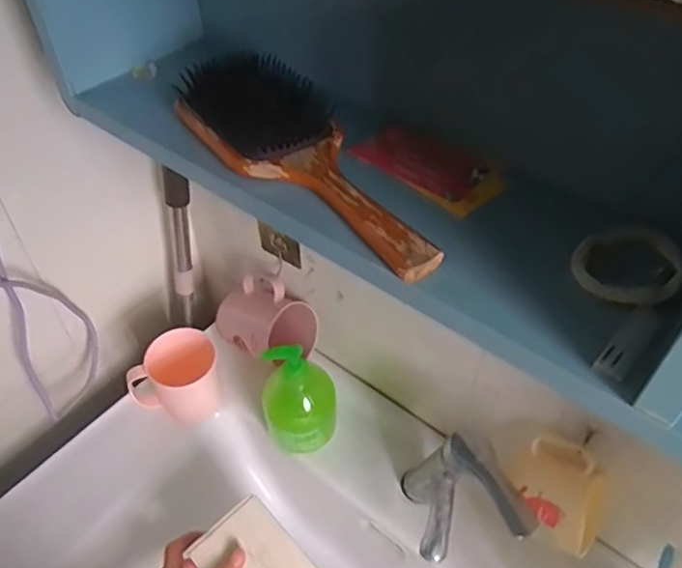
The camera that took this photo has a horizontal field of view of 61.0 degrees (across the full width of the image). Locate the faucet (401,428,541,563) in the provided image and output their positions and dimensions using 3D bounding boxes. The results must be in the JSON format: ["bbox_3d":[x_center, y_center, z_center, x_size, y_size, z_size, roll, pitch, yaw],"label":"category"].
[{"bbox_3d":[0.120,0.210,0.571,0.092,0.138,0.108,-2,46,-3],"label":"faucet"}]

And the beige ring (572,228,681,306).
[{"bbox_3d":[0.159,-0.012,0.320,0.054,0.012,0.056,1,46,-1],"label":"beige ring"}]

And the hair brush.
[{"bbox_3d":[-0.026,-0.088,0.374,0.087,0.033,0.242,-24,51,-23],"label":"hair brush"}]

